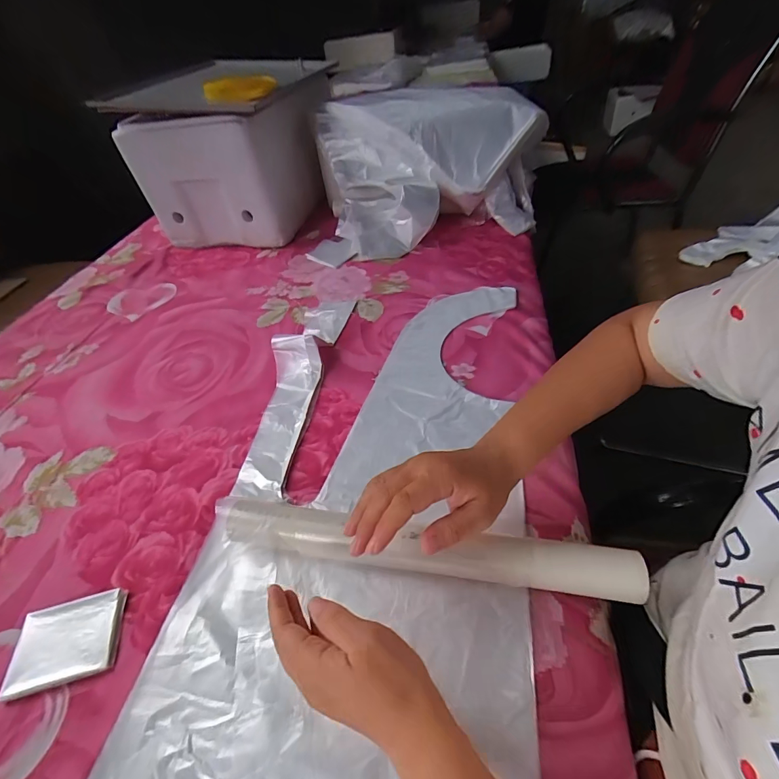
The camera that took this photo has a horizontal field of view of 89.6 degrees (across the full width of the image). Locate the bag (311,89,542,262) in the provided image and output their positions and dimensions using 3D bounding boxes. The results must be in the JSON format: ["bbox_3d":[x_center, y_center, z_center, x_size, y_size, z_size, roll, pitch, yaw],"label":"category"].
[{"bbox_3d":[0.073,-0.454,0.812,0.473,0.220,0.289,-14,47,-6],"label":"bag"}]

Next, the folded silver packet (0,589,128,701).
[{"bbox_3d":[-0.280,0.217,0.342,0.085,0.009,0.065,-15,47,-7],"label":"folded silver packet"}]

